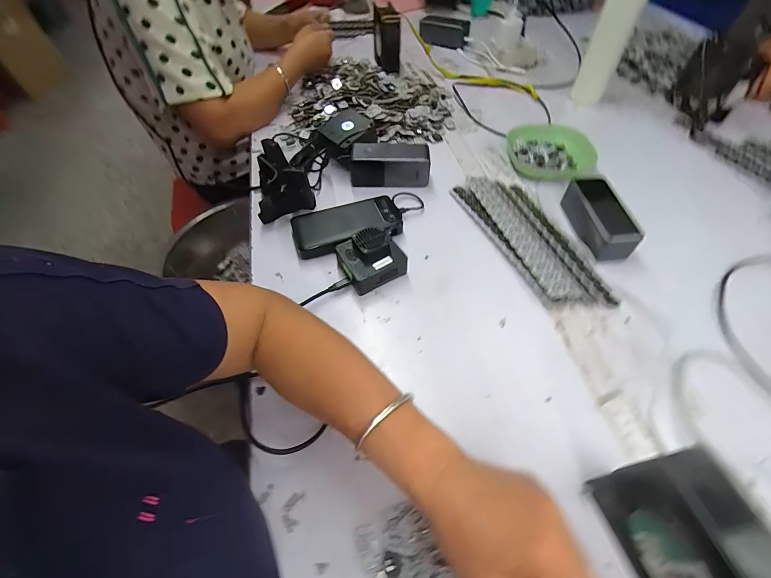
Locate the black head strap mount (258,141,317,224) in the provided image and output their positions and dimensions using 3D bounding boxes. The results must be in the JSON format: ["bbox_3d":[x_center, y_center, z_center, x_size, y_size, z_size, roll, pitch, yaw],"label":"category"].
[{"bbox_3d":[-0.161,-0.169,0.538,0.082,0.057,0.115,-14,54,-7],"label":"black head strap mount"}]

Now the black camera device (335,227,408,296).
[{"bbox_3d":[-0.021,-0.040,0.470,0.077,0.048,0.067,-28,57,-17],"label":"black camera device"}]

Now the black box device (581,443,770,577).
[{"bbox_3d":[0.222,0.193,0.255,0.047,0.114,0.120,-13,54,-7],"label":"black box device"}]

